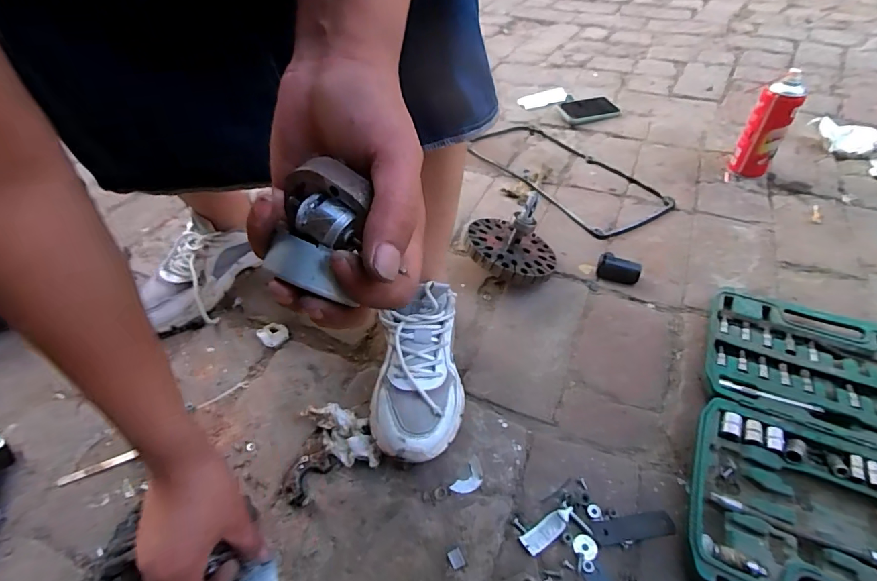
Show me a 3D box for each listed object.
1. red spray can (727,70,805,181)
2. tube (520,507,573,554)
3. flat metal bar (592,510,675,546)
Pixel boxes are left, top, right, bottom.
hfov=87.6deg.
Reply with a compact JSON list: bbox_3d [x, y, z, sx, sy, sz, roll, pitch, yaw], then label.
[{"bbox_3d":[0.579,-0.280,0.815,0.066,0.172,0.070,24,51,25],"label":"red spray can"},{"bbox_3d":[0.108,0.232,0.445,0.058,0.007,0.020,-23,49,-19],"label":"tube"},{"bbox_3d":[0.188,0.229,0.443,0.078,0.004,0.022,-7,46,-4],"label":"flat metal bar"}]

